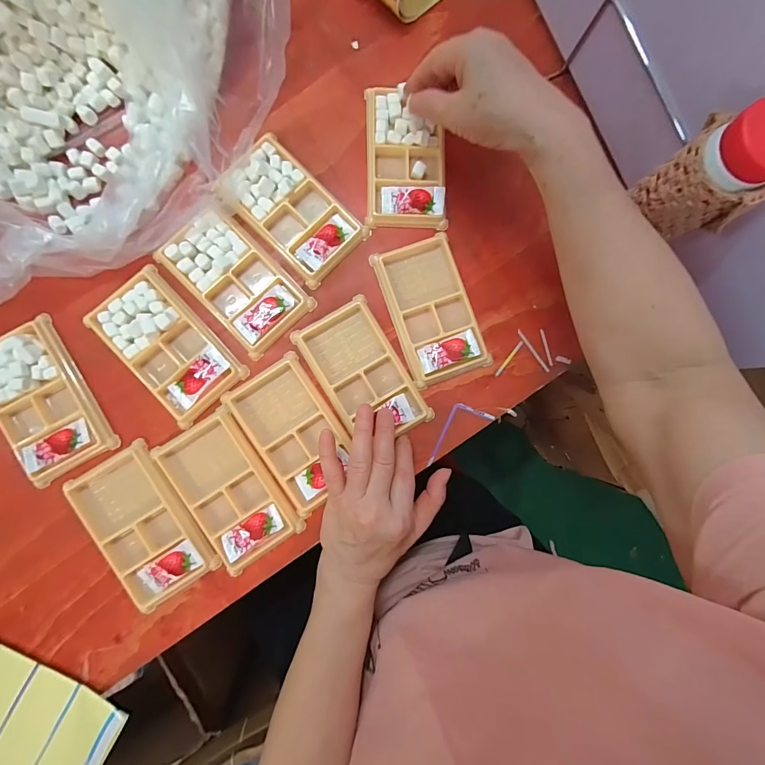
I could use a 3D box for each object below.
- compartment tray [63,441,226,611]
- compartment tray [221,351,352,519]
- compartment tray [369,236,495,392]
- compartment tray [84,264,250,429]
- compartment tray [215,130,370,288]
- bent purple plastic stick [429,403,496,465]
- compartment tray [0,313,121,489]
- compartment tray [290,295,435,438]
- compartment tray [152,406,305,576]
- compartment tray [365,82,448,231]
[{"bbox_3d":[-0.215,0.128,0.336,0.078,0.014,0.137,-30,91,-5],"label":"compartment tray"},{"bbox_3d":[-0.081,0.047,0.355,0.076,0.019,0.134,-33,91,-4],"label":"compartment tray"},{"bbox_3d":[0.049,-0.072,0.363,0.081,0.011,0.134,-20,90,-5],"label":"compartment tray"},{"bbox_3d":[-0.198,-0.032,0.339,0.076,0.015,0.131,-42,92,-4],"label":"compartment tray"},{"bbox_3d":[-0.085,-0.164,0.353,0.128,0.011,0.077,44,86,-2],"label":"compartment tray"},{"bbox_3d":[0.070,0.045,0.368,0.080,0.004,0.033,-34,92,-4],"label":"bent purple plastic stick"},{"bbox_3d":[-0.305,0.016,0.331,0.073,0.014,0.131,-28,91,-5],"label":"compartment tray"},{"bbox_3d":[-0.018,-0.006,0.357,0.076,0.013,0.134,-31,91,-5],"label":"compartment tray"},{"bbox_3d":[-0.143,0.100,0.343,0.074,0.012,0.134,-33,91,-4],"label":"compartment tray"},{"bbox_3d":[0.024,-0.220,0.364,0.077,0.012,0.134,-1,89,-5],"label":"compartment tray"}]

